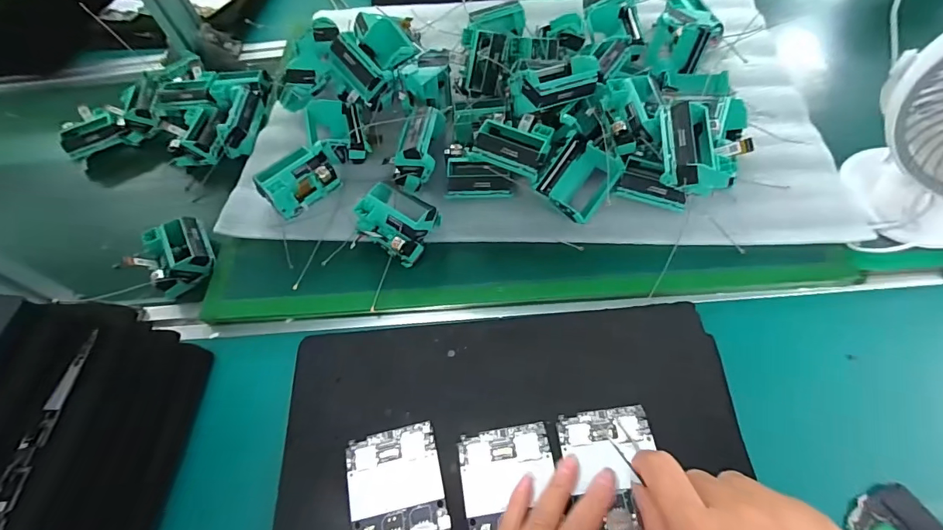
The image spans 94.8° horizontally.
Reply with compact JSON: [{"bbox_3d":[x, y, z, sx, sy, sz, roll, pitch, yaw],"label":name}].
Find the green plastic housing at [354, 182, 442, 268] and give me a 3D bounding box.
[{"bbox_3d":[-0.073,-0.042,0.420,0.068,0.039,0.057,29,66,19],"label":"green plastic housing"}]

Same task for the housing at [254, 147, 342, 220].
[{"bbox_3d":[-0.181,-0.088,0.456,0.053,0.040,0.074,35,68,21],"label":"housing"}]

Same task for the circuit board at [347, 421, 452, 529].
[{"bbox_3d":[-0.048,0.182,0.300,0.065,0.006,0.128,-14,60,-4],"label":"circuit board"}]

